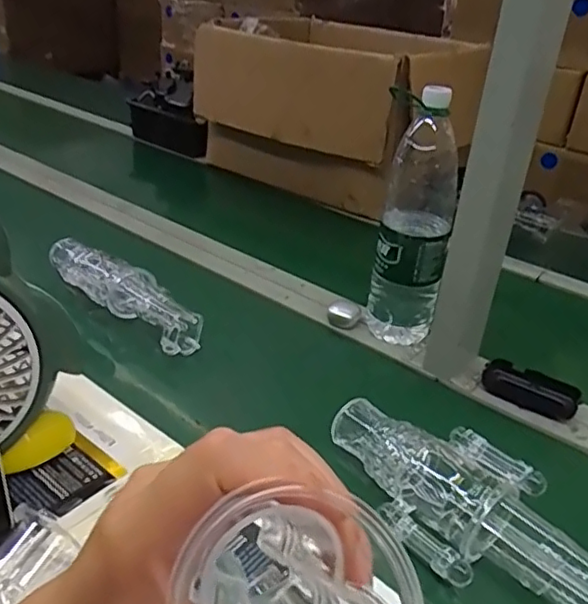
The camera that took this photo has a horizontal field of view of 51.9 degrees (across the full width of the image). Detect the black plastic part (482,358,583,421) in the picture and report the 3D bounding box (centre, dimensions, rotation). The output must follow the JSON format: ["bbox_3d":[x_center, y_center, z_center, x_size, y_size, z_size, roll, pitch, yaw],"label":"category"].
[{"bbox_3d":[0.290,0.105,0.739,0.109,0.024,0.046,23,34,28],"label":"black plastic part"}]

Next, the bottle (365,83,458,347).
[{"bbox_3d":[0.155,-0.095,0.772,0.090,0.319,0.077,11,31,10],"label":"bottle"}]

